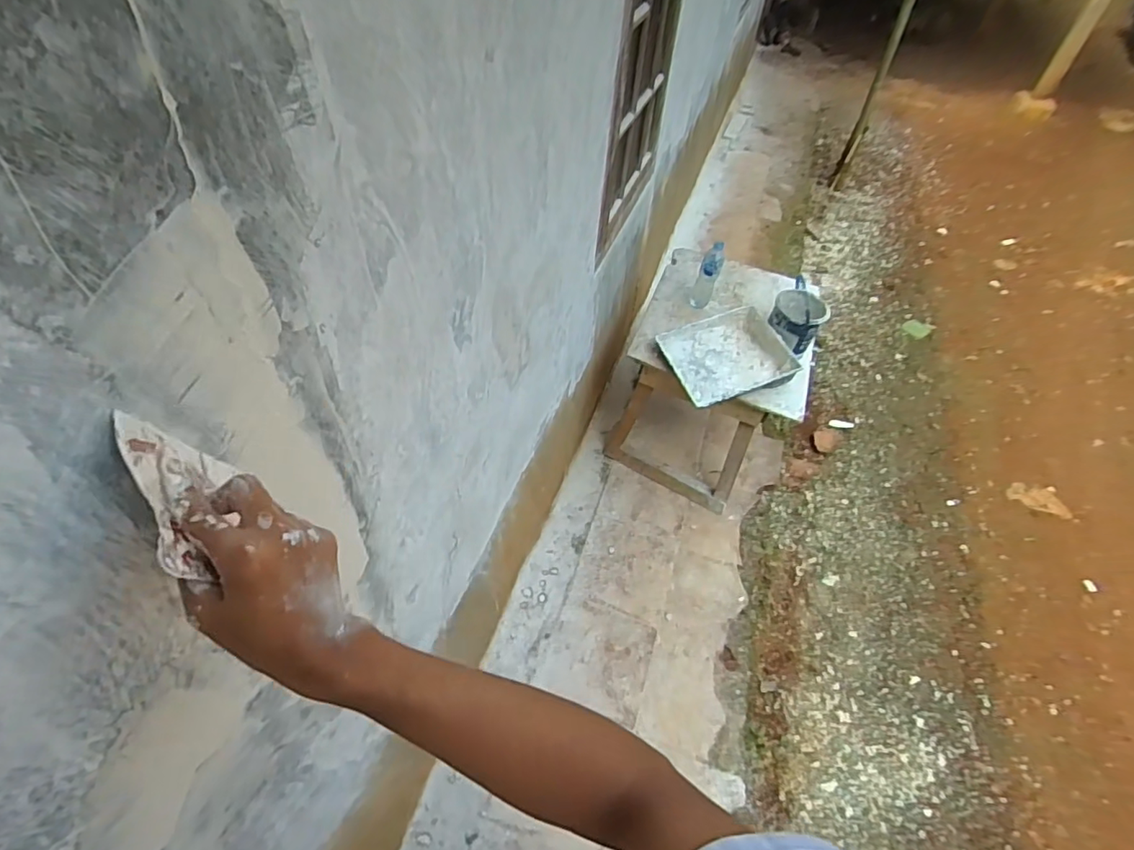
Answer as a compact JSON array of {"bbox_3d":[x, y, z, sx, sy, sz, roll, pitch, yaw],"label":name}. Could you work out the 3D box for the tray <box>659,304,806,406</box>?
[{"bbox_3d":[0.478,-0.216,1.678,0.374,0.055,0.301,-13,52,-15],"label":"tray"}]

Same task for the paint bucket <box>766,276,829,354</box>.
[{"bbox_3d":[0.714,-0.339,1.713,0.154,0.158,0.154,2,50,-3],"label":"paint bucket"}]

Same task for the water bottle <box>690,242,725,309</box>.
[{"bbox_3d":[0.454,-0.478,1.795,0.067,0.217,0.081,12,50,5],"label":"water bottle"}]

